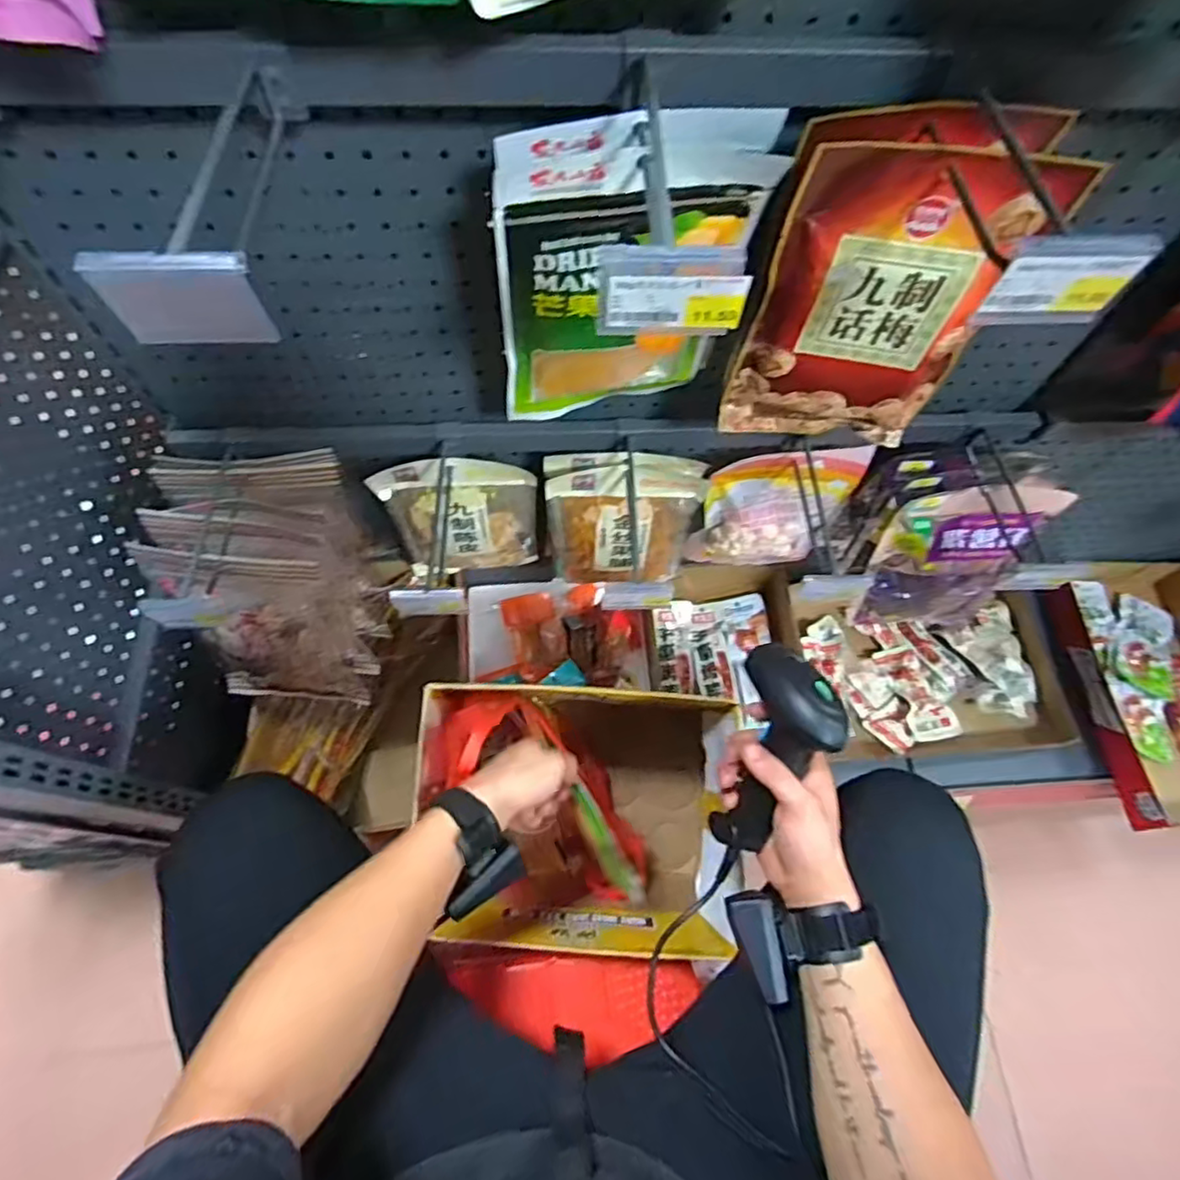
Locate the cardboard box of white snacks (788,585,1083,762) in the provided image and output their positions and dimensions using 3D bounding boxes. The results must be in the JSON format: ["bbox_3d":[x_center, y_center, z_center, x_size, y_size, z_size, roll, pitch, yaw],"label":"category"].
[{"bbox_3d":[0.547,0.120,1.046,0.405,0.098,0.288,-3,66,-5],"label":"cardboard box of white snacks"}]

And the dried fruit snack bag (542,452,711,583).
[{"bbox_3d":[0.033,-0.079,0.753,0.166,0.193,0.059,0,65,-3],"label":"dried fruit snack bag"}]

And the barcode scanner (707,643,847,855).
[{"bbox_3d":[0.139,0.126,0.496,0.070,0.059,0.155,17,97,4],"label":"barcode scanner"}]

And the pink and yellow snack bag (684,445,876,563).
[{"bbox_3d":[0.226,-0.092,0.780,0.184,0.229,0.049,-3,66,-5],"label":"pink and yellow snack bag"}]

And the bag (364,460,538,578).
[{"bbox_3d":[-0.147,-0.089,0.755,0.166,0.197,0.052,-11,66,-8],"label":"bag"}]

